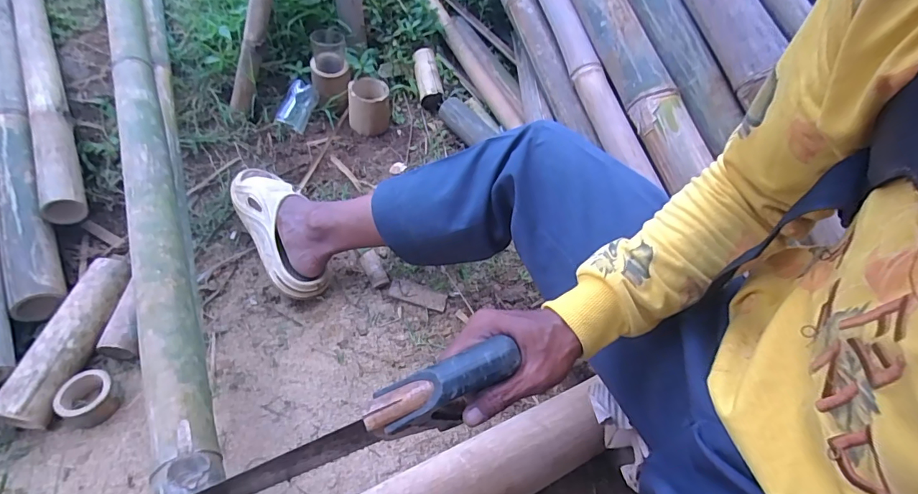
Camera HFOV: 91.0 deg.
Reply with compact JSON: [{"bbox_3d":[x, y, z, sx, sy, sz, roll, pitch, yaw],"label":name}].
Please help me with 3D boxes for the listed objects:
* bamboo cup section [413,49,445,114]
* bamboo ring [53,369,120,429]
[{"bbox_3d":[-0.071,-0.387,1.029,0.055,0.044,0.170,-8,71,-10],"label":"bamboo cup section"},{"bbox_3d":[-0.487,0.201,0.594,0.068,0.035,0.067,2,54,-3],"label":"bamboo ring"}]

